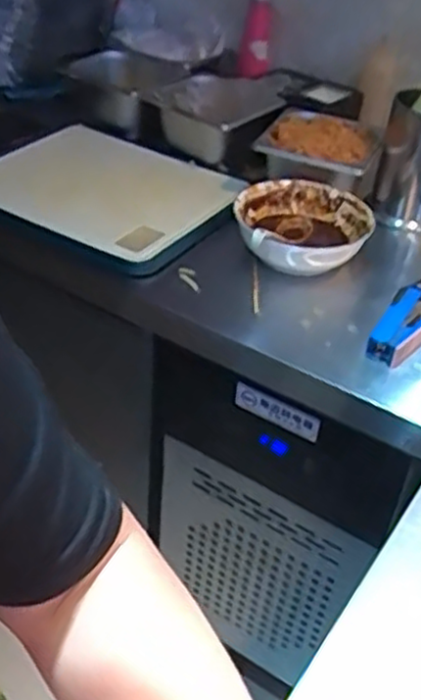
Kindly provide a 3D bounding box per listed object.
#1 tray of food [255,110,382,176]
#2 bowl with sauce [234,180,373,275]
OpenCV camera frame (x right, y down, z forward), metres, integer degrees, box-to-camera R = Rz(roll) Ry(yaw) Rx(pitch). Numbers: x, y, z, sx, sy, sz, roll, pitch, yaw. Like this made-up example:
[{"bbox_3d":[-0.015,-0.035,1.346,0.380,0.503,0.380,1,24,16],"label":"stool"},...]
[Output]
[{"bbox_3d":[0.152,-0.290,1.030,0.151,0.029,0.140,16,41,16],"label":"tray of food"},{"bbox_3d":[0.116,-0.151,0.961,0.173,0.072,0.155,-5,40,-9],"label":"bowl with sauce"}]

